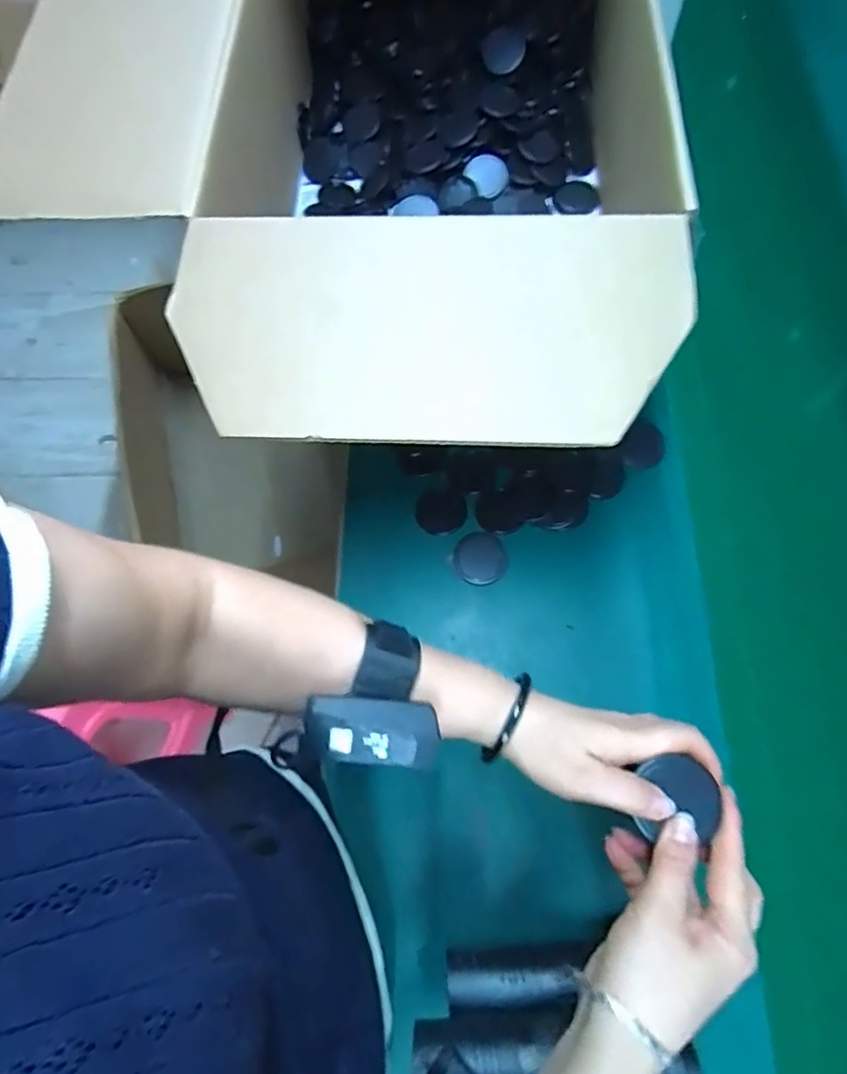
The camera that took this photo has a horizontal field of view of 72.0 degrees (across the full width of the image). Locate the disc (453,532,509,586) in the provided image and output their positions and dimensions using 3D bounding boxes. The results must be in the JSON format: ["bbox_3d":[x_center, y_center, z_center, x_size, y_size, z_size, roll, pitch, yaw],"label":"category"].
[{"bbox_3d":[0.056,0.021,0.577,0.051,0.004,0.053,-1,70,2],"label":"disc"}]

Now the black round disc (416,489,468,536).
[{"bbox_3d":[0.018,-0.026,0.593,0.051,0.006,0.047,-1,70,2],"label":"black round disc"}]

